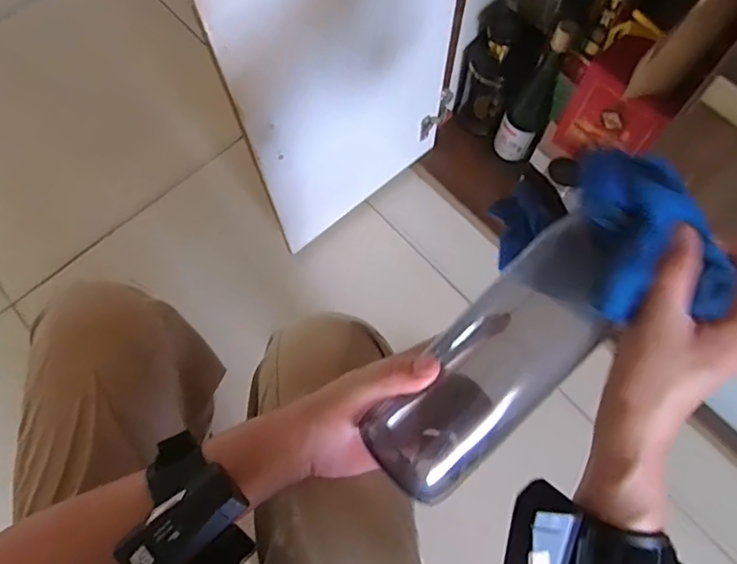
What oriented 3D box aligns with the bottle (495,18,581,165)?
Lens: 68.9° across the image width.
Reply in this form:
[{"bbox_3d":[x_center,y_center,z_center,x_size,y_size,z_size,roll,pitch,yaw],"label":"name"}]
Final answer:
[{"bbox_3d":[0.274,-0.306,0.893,0.070,0.262,0.076,0,71,1],"label":"bottle"}]

